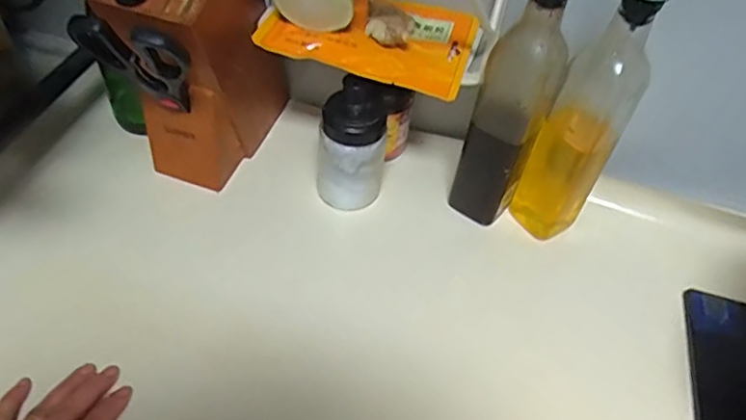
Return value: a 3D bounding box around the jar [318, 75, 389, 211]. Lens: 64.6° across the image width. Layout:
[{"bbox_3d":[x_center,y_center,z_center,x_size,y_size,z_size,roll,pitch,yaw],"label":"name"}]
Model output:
[{"bbox_3d":[-0.018,-0.063,0.562,0.059,0.131,0.064,2,50,-3],"label":"jar"}]

